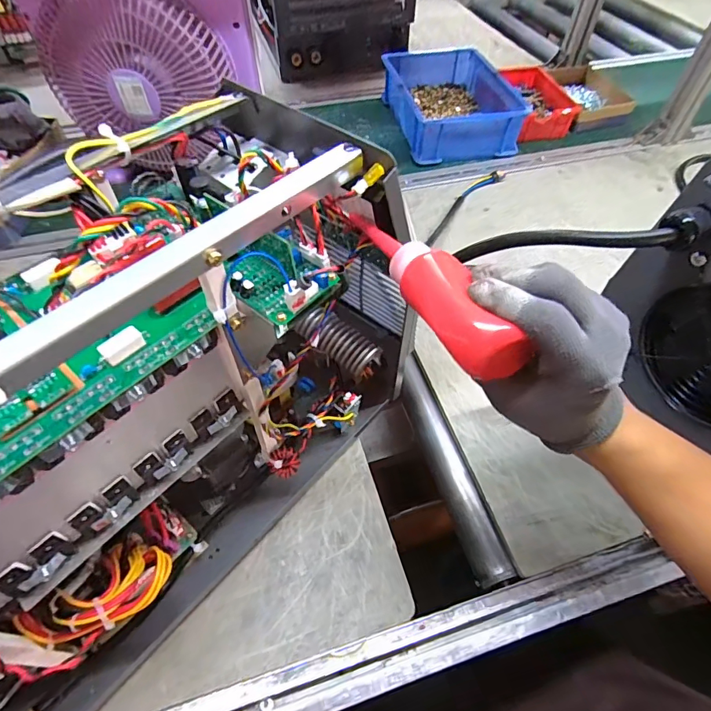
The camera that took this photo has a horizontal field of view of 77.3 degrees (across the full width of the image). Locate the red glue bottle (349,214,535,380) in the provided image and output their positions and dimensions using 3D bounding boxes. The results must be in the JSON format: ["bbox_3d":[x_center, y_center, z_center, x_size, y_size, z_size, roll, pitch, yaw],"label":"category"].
[{"bbox_3d":[0.045,-0.044,0.275,0.040,0.035,0.154,-20,51,-17],"label":"red glue bottle"}]

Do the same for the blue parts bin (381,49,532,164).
[{"bbox_3d":[0.181,-0.499,0.867,0.210,0.082,0.300,-10,55,-9],"label":"blue parts bin"}]

